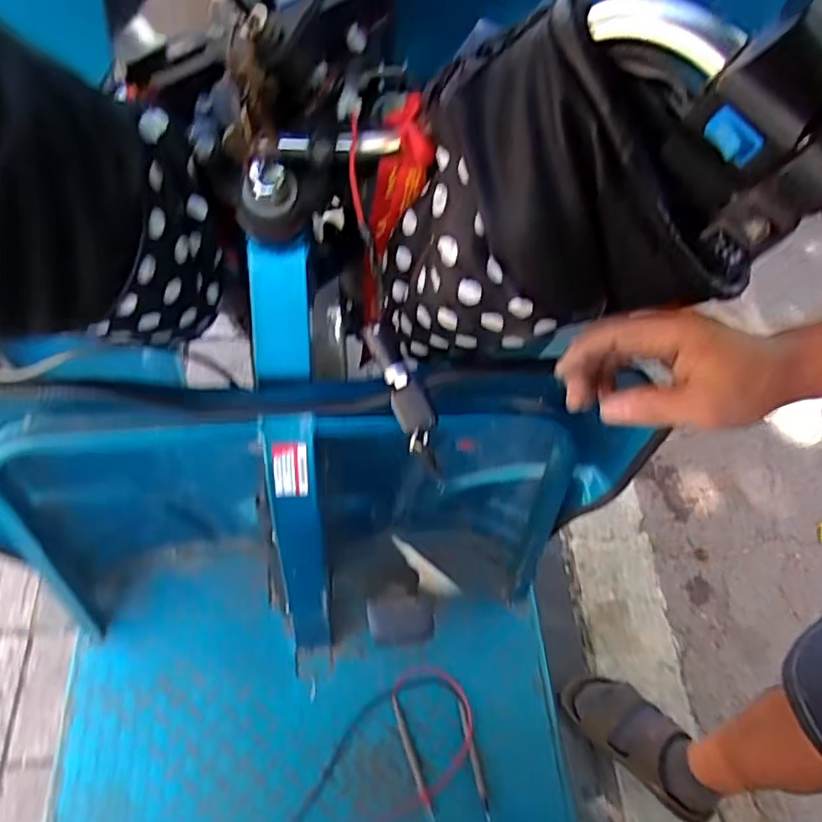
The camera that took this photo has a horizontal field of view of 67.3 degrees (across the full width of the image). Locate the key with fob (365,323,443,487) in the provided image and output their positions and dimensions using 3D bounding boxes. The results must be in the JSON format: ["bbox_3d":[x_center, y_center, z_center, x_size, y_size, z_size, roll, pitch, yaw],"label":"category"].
[{"bbox_3d":[0.000,-0.003,0.476,0.027,0.015,0.138,-28,106,-16],"label":"key with fob"}]

